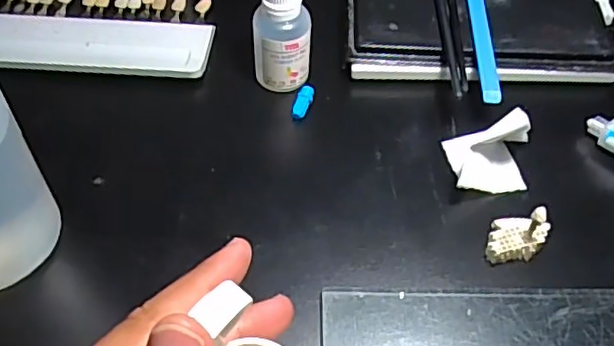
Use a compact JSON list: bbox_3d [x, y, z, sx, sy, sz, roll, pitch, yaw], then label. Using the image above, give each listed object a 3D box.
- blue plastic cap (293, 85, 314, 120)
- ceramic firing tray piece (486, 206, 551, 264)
[{"bbox_3d":[-0.002,-0.039,0.337,0.008,0.005,0.022,17,67,12],"label":"blue plastic cap"},{"bbox_3d":[0.096,0.029,0.283,0.031,0.011,0.019,-9,53,-8],"label":"ceramic firing tray piece"}]

